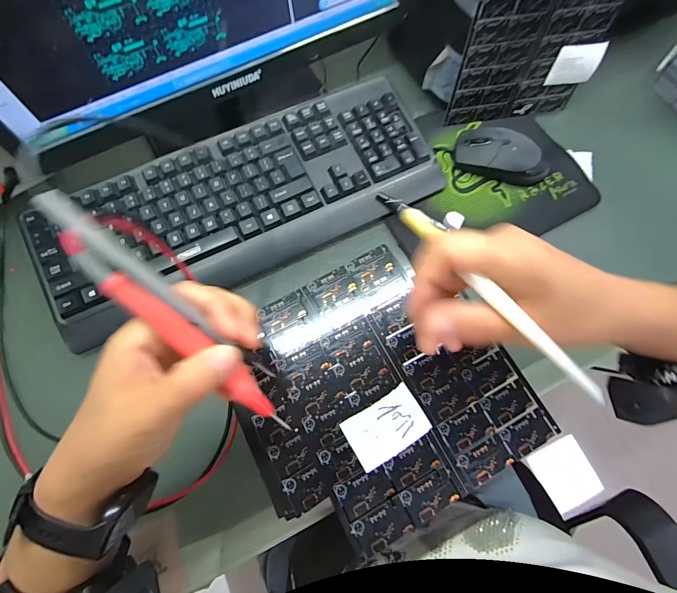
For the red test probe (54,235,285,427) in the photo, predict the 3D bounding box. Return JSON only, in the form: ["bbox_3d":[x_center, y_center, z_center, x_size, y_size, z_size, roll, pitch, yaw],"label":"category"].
[{"bbox_3d":[-0.082,0.023,0.193,0.147,0.009,0.018,45,75,-15],"label":"red test probe"}]

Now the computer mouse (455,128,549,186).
[{"bbox_3d":[0.199,-0.170,0.428,0.112,0.035,0.060,25,73,6],"label":"computer mouse"}]

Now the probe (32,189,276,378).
[{"bbox_3d":[-0.090,0.001,0.190,0.139,0.010,0.013,46,74,-22],"label":"probe"}]

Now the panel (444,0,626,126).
[{"bbox_3d":[0.219,-0.269,0.405,0.168,0.141,0.005,-10,63,-4],"label":"panel"}]

